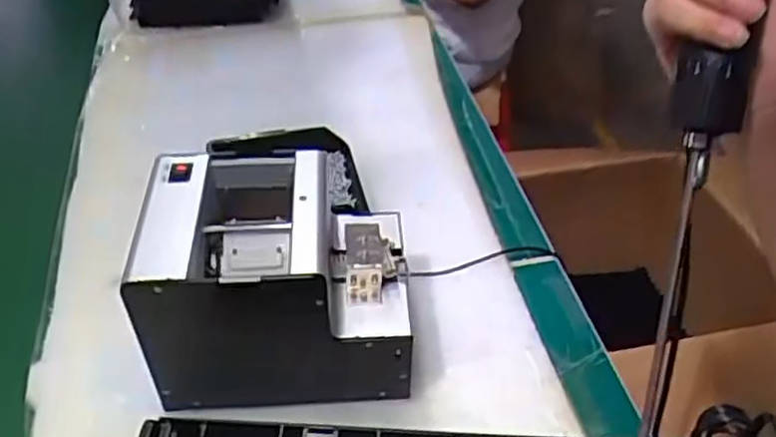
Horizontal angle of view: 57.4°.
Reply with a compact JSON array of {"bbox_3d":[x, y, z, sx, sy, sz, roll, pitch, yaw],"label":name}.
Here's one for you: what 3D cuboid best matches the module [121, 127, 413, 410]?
[{"bbox_3d":[-0.077,0.046,0.517,0.174,0.149,0.125,-3,42,1],"label":"module"}]

